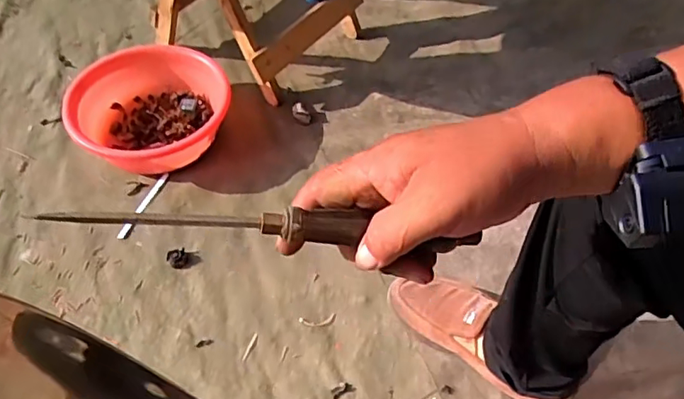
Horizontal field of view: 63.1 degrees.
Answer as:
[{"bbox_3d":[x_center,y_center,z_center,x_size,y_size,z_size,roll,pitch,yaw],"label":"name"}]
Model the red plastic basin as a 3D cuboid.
[{"bbox_3d":[-0.317,-0.144,0.946,0.265,0.106,0.216,-21,56,-19],"label":"red plastic basin"}]

